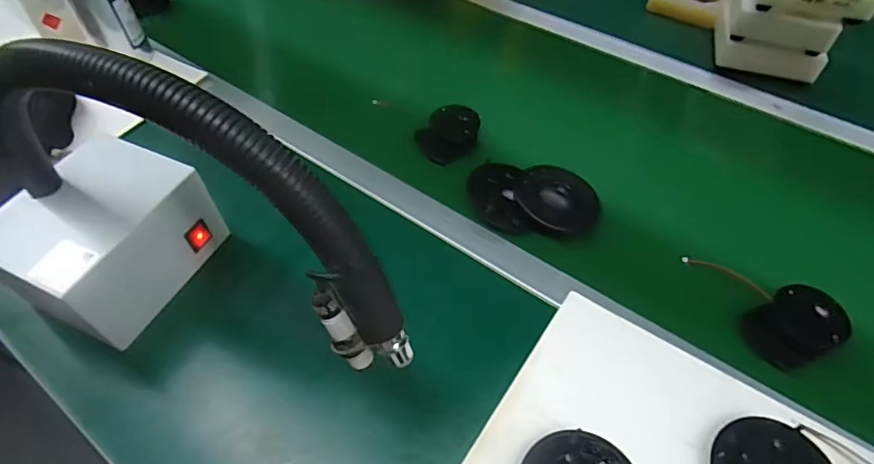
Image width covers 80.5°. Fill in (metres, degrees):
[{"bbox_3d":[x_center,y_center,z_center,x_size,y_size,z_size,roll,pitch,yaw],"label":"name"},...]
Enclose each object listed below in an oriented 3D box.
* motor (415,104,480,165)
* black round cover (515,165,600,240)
[{"bbox_3d":[0.015,-0.123,0.640,0.061,0.036,0.078,30,57,21],"label":"motor"},{"bbox_3d":[0.133,-0.030,0.578,0.090,0.039,0.076,24,55,18],"label":"black round cover"}]

